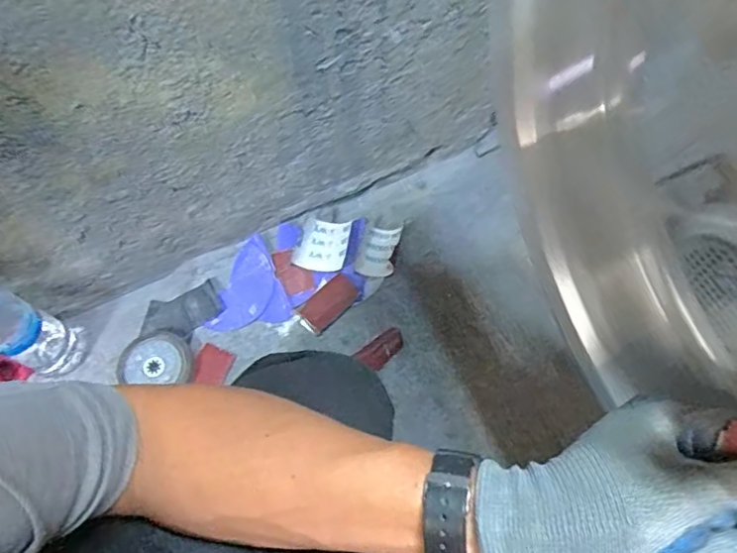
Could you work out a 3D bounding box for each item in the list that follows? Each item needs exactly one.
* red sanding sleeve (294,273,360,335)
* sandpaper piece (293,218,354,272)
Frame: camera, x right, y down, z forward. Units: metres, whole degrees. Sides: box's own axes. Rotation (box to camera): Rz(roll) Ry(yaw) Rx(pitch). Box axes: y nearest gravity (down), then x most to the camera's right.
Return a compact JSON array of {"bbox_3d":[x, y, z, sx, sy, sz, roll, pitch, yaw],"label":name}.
[{"bbox_3d":[-0.064,0.043,0.918,0.055,0.018,0.099,42,73,17],"label":"red sanding sleeve"},{"bbox_3d":[-0.079,-0.051,0.963,0.080,0.015,0.095,16,72,-14],"label":"sandpaper piece"}]

